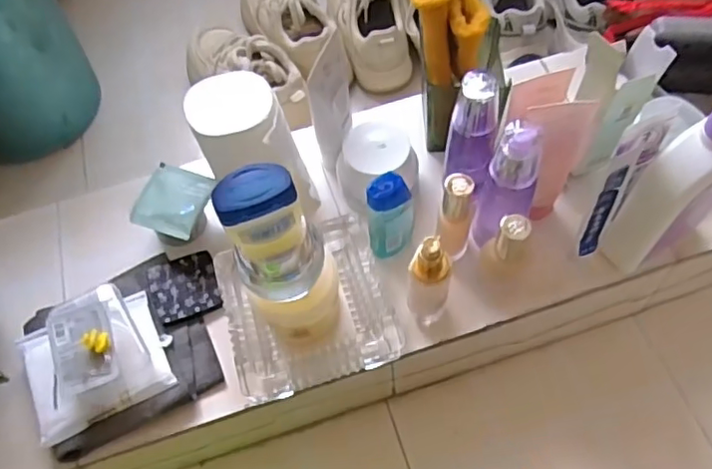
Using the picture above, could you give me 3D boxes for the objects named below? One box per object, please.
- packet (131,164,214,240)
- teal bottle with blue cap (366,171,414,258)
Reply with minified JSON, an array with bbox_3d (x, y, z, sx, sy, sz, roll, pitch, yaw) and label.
[{"bbox_3d":[-0.182,-0.034,0.603,0.068,0.010,0.072,18,63,15],"label":"packet"},{"bbox_3d":[0.033,-0.014,0.565,0.041,0.103,0.033,6,61,7],"label":"teal bottle with blue cap"}]

